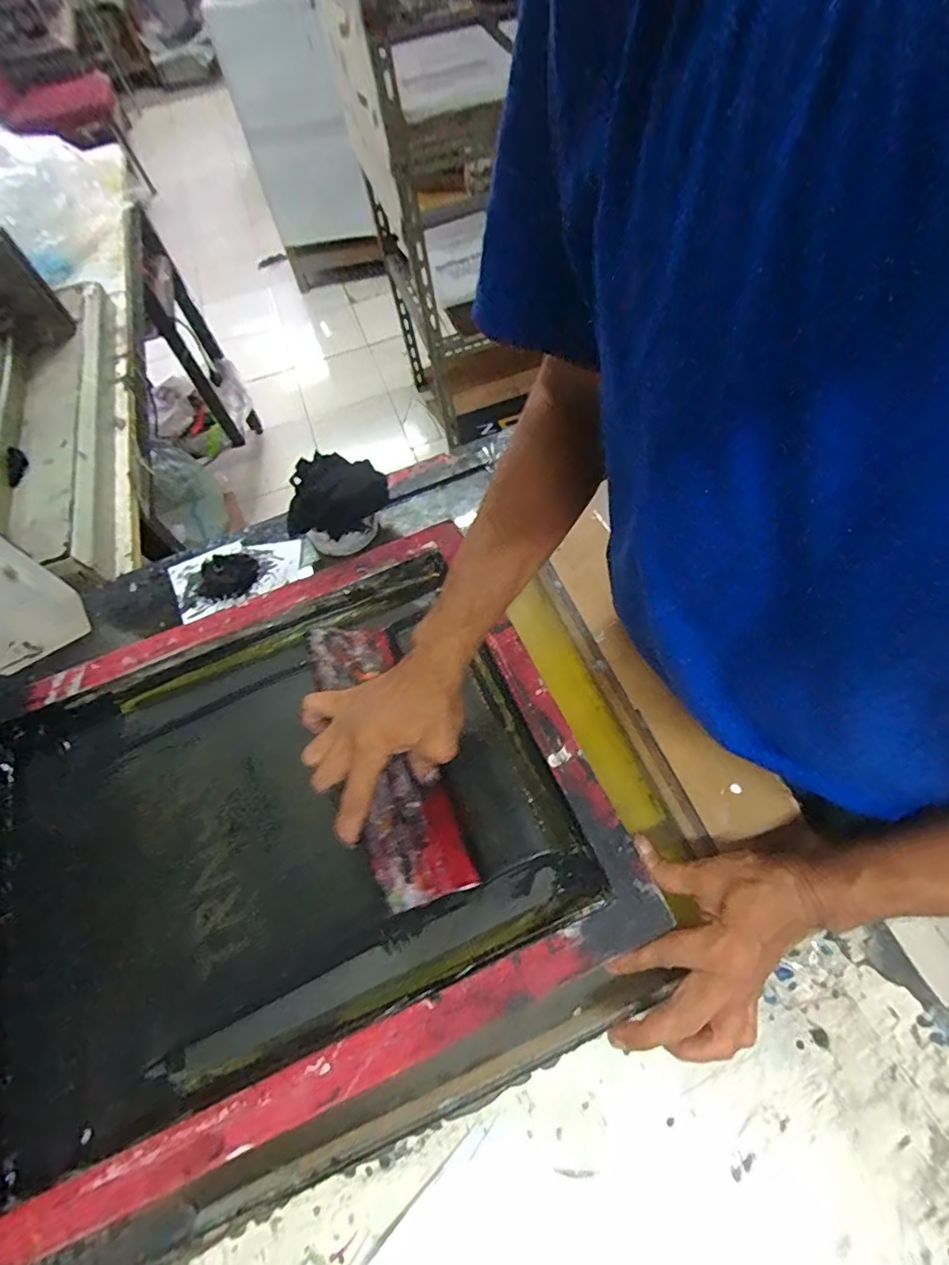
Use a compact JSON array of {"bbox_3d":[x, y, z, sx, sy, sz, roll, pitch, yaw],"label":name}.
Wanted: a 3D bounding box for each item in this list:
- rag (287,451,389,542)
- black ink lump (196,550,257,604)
[{"bbox_3d":[-0.144,-0.151,0.562,0.102,0.040,0.095,-6,61,2],"label":"rag"},{"bbox_3d":[-0.267,-0.061,0.575,0.065,0.022,0.050,-27,63,-11],"label":"black ink lump"}]

